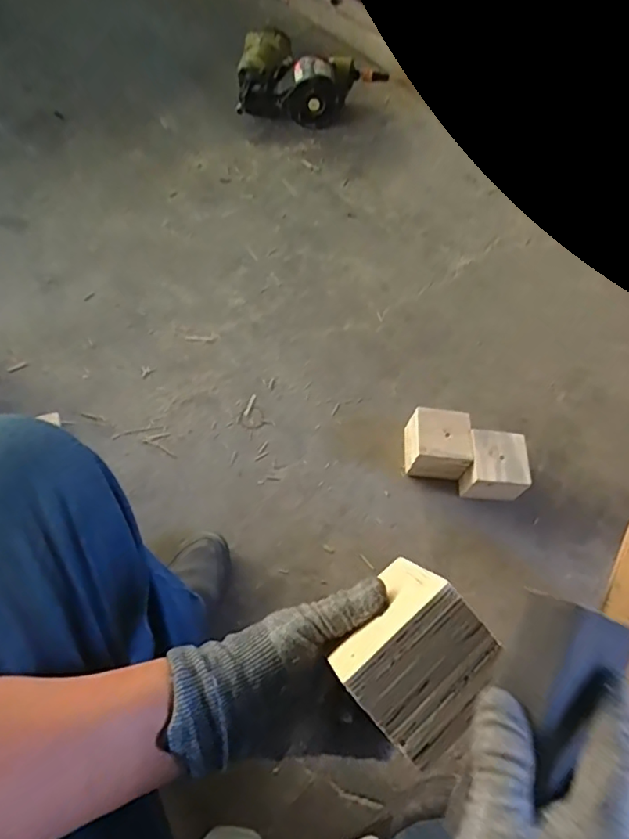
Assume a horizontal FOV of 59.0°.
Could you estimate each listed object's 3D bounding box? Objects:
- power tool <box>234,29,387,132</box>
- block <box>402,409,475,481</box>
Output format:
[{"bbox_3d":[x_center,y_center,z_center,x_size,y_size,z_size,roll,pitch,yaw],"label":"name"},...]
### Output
[{"bbox_3d":[-0.050,-0.978,1.601,0.394,0.140,0.307,24,58,11],"label":"power tool"},{"bbox_3d":[0.209,0.045,0.954,0.100,0.078,0.107,5,60,-2],"label":"block"}]

